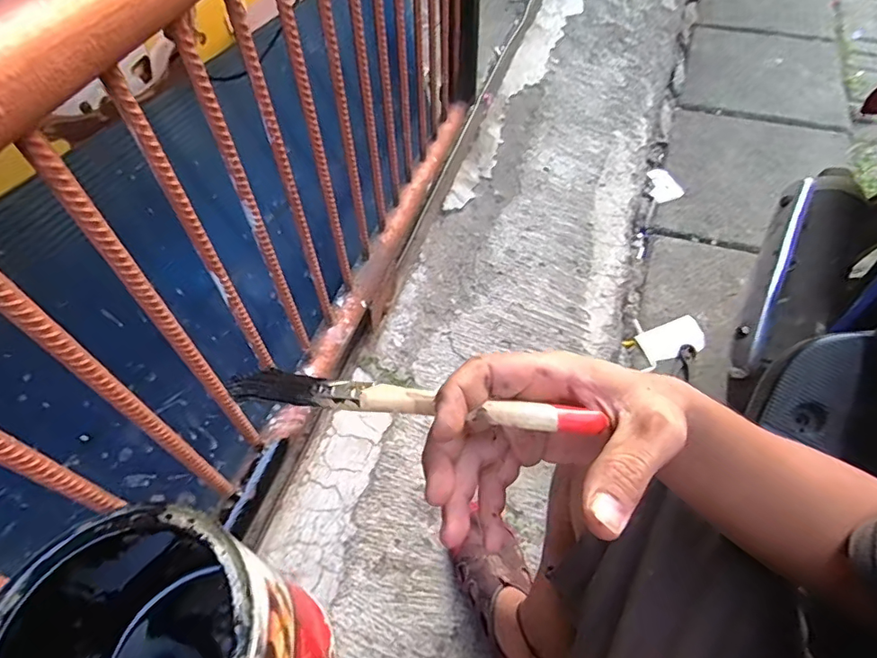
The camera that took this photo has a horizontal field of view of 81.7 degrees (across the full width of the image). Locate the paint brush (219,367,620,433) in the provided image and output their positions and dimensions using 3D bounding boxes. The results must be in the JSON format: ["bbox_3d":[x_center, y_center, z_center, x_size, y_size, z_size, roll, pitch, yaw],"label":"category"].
[{"bbox_3d":[-0.012,0.034,0.236,0.172,0.010,0.014,5,55,5],"label":"paint brush"}]

